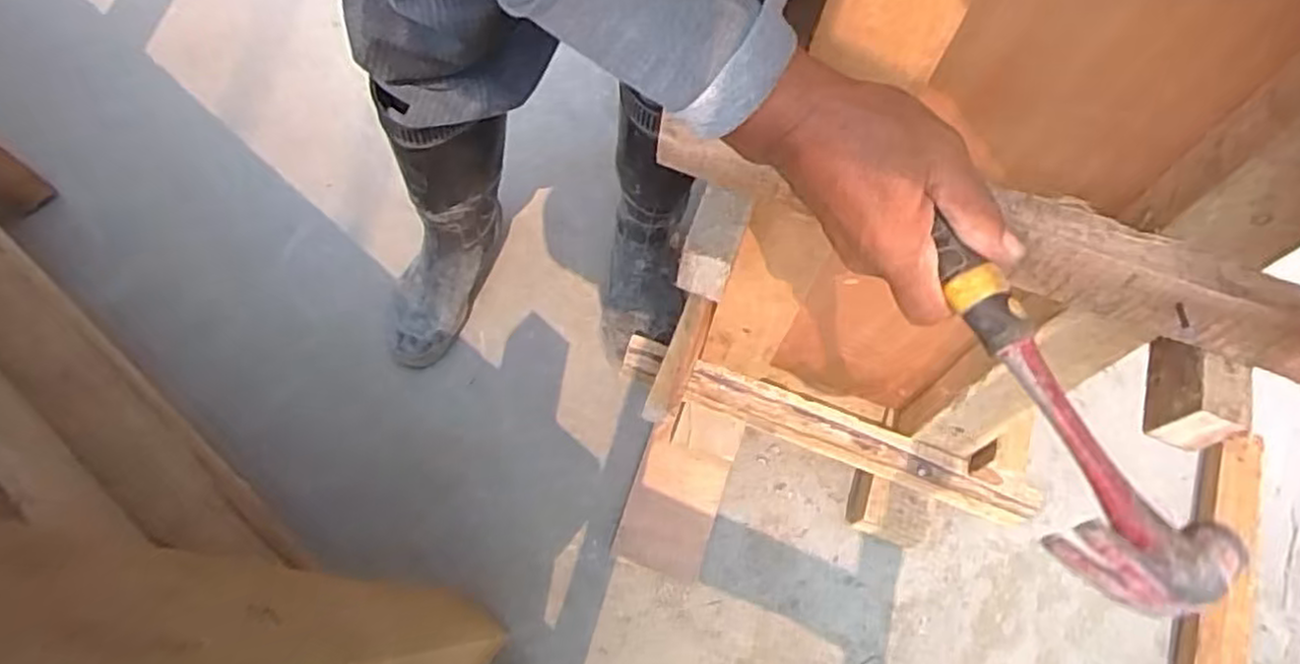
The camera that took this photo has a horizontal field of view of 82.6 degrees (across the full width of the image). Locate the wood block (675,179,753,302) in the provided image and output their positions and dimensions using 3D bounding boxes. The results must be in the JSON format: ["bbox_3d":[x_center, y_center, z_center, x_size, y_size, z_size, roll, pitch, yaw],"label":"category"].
[{"bbox_3d":[0.044,-0.066,0.515,0.038,0.053,0.067,17,65,6],"label":"wood block"}]

